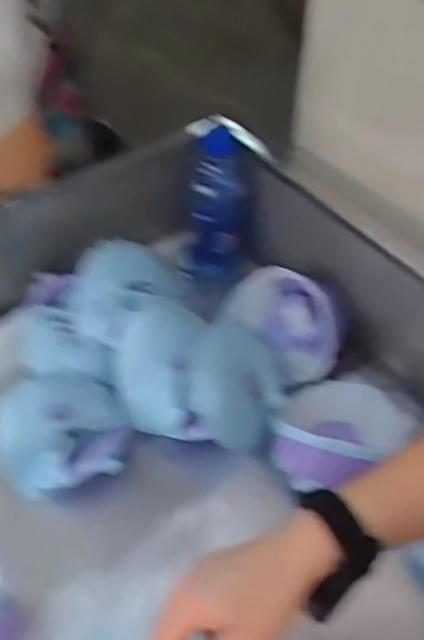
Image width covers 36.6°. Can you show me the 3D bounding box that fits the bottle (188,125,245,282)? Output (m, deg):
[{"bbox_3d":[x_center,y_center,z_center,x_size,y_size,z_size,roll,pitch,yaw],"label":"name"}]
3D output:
[{"bbox_3d":[0.007,-0.152,0.842,0.069,0.197,0.070,3,46,1],"label":"bottle"}]

